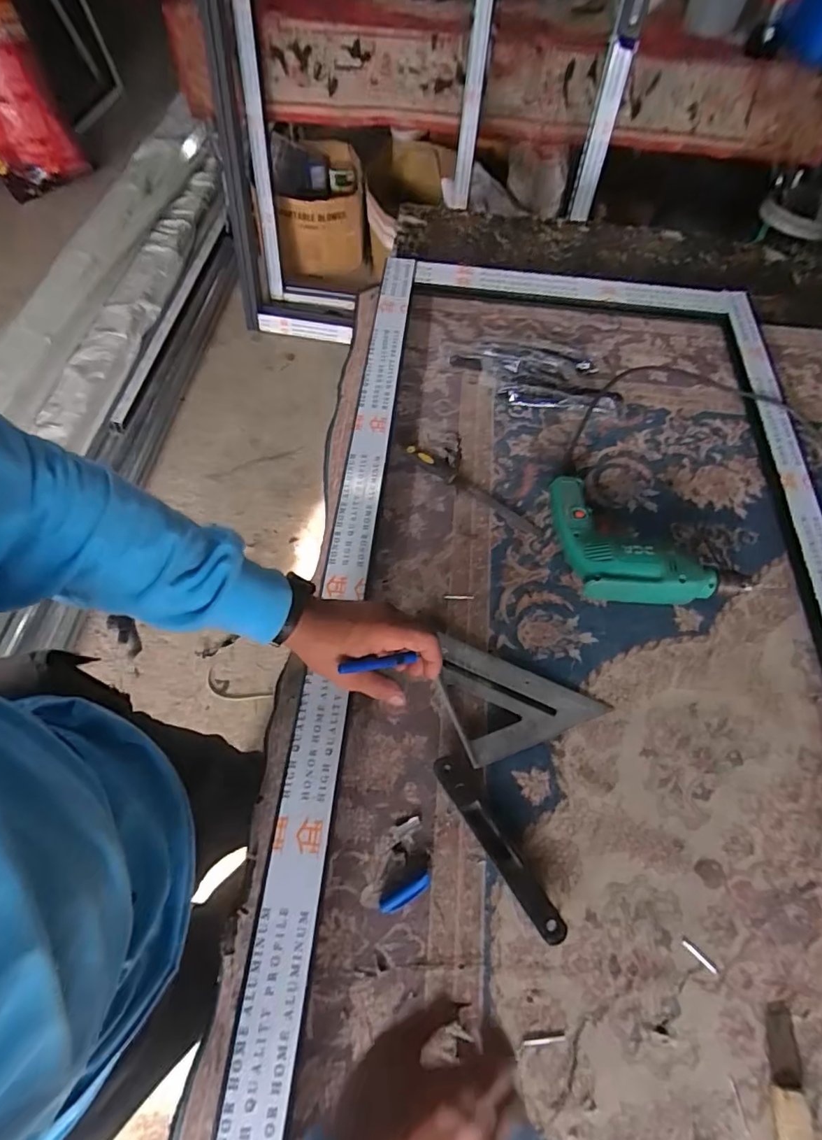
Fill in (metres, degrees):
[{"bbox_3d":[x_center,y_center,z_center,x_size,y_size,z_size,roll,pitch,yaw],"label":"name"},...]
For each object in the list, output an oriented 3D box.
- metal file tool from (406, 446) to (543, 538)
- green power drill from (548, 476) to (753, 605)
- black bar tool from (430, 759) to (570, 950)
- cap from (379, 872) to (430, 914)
[{"bbox_3d":[0.089,-0.116,0.742,0.222,0.014,0.024,34,65,14],"label":"metal file tool"},{"bbox_3d":[0.309,-0.041,0.695,0.245,0.066,0.168,6,61,-1],"label":"green power drill"},{"bbox_3d":[0.087,0.277,0.534,0.029,0.018,0.190,-30,68,-18],"label":"black bar tool"},{"bbox_3d":[-0.005,0.313,0.510,0.054,0.008,0.016,-23,66,-15],"label":"cap"}]

